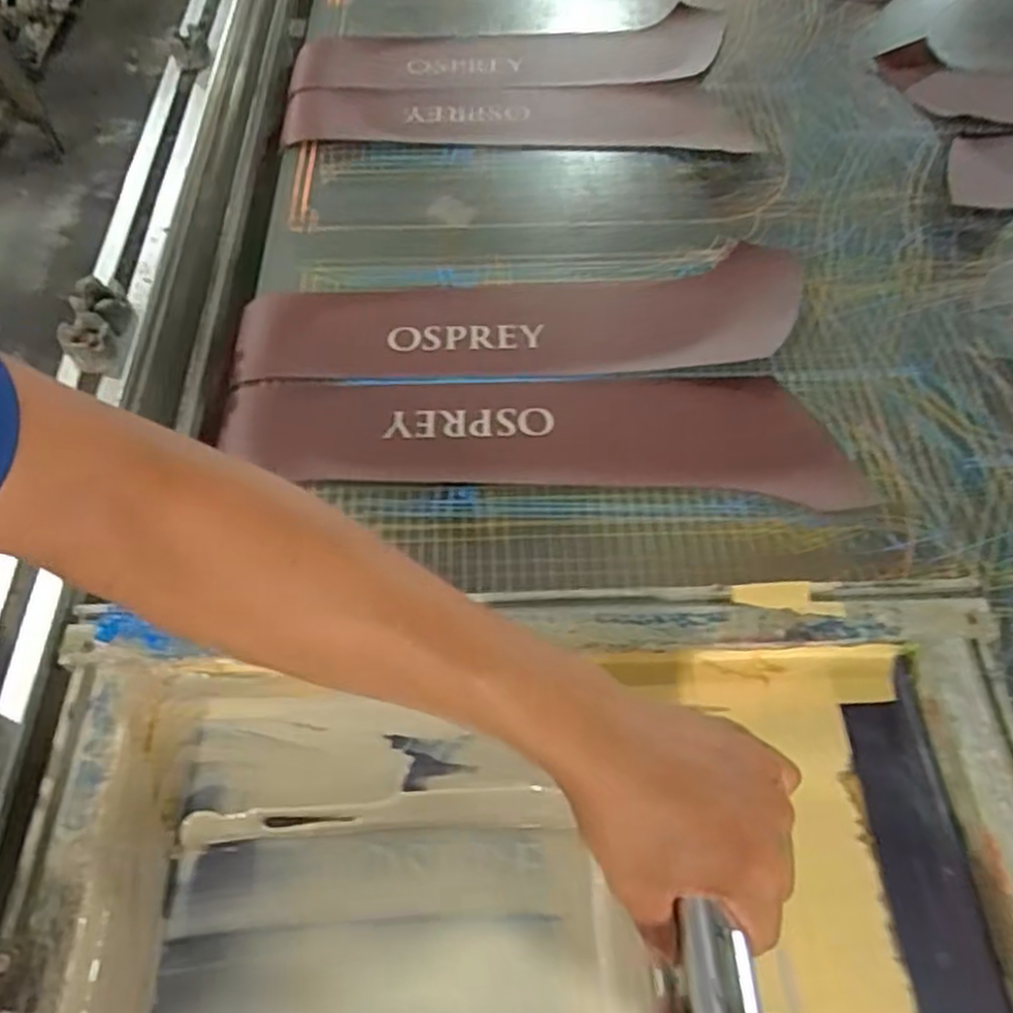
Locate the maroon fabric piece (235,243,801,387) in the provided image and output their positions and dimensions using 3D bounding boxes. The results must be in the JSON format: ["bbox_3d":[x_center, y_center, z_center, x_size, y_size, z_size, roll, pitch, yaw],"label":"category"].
[{"bbox_3d":[0.021,-0.161,0.626,0.473,0.008,0.135,-4,59,-4],"label":"maroon fabric piece"}]

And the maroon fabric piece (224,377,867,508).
[{"bbox_3d":[0.020,-0.061,0.566,0.458,0.009,0.113,4,58,1],"label":"maroon fabric piece"}]

